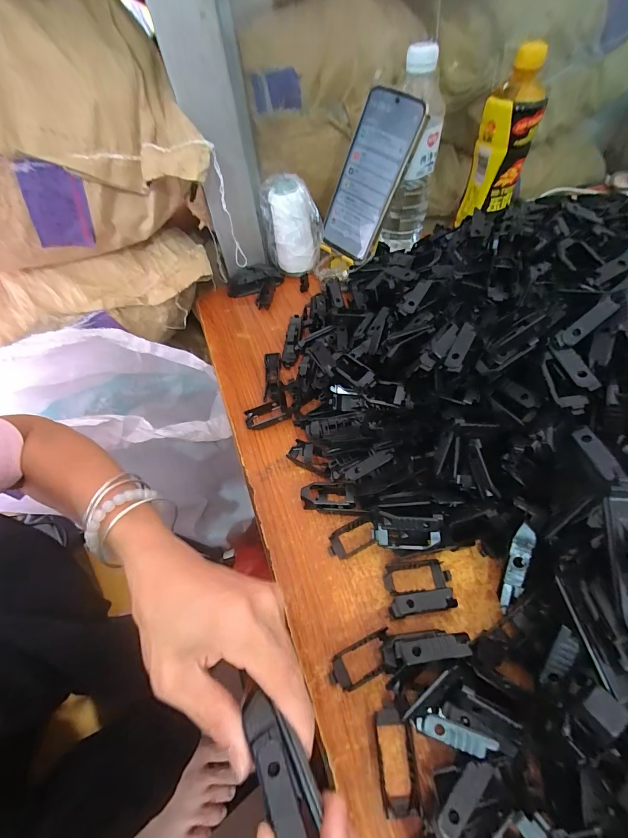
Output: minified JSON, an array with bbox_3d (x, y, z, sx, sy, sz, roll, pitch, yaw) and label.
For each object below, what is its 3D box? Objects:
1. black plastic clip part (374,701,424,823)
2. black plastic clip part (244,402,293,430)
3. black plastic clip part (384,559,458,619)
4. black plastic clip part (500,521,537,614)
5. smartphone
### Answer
[{"bbox_3d":[0.050,0.206,0.210,0.022,0.010,0.051,-4,55,2],"label":"black plastic clip part"},{"bbox_3d":[-0.049,-0.003,0.362,0.046,0.013,0.023,-17,56,-7],"label":"black plastic clip part"},{"bbox_3d":[0.080,0.125,0.258,0.050,0.020,0.036,-7,55,0],"label":"black plastic clip part"},{"bbox_3d":[0.141,0.103,0.239,0.014,0.006,0.061,14,93,14],"label":"black plastic clip part"},{"bbox_3d":[0.066,-0.284,0.416,0.077,0.167,0.013,38,39,19],"label":"smartphone"}]

